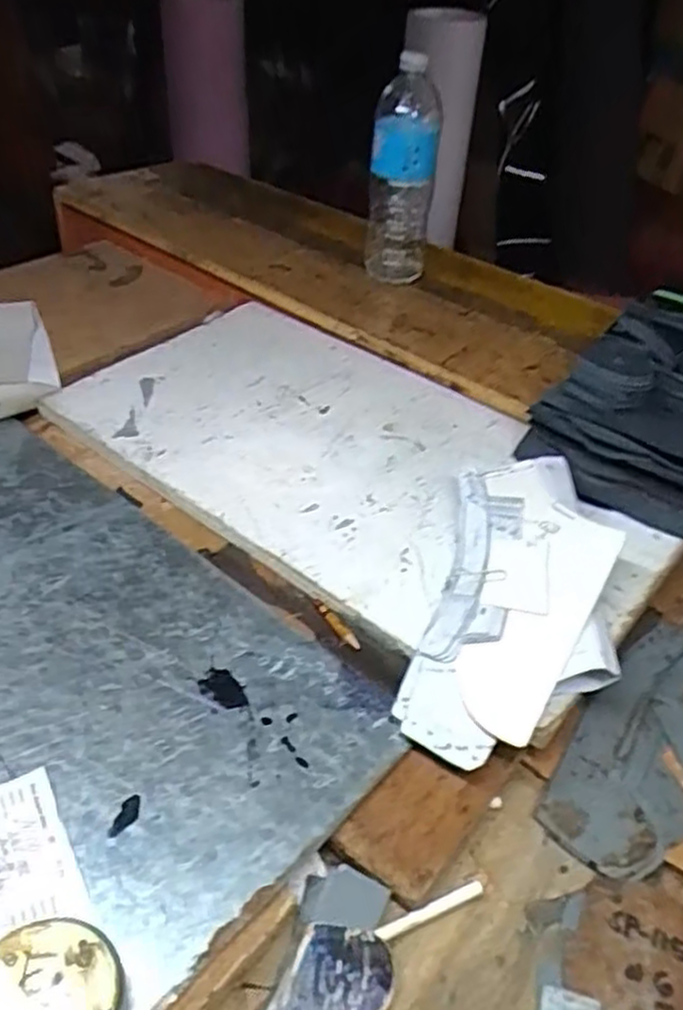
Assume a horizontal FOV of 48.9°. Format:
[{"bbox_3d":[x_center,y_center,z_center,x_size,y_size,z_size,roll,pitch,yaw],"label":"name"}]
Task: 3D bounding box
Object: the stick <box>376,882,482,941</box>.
[{"bbox_3d":[0.053,0.244,0.453,0.071,0.005,0.008,-15,45,-20],"label":"stick"}]

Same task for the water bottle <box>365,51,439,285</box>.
[{"bbox_3d":[0.070,-0.386,0.909,0.080,0.255,0.076,7,41,4],"label":"water bottle"}]

